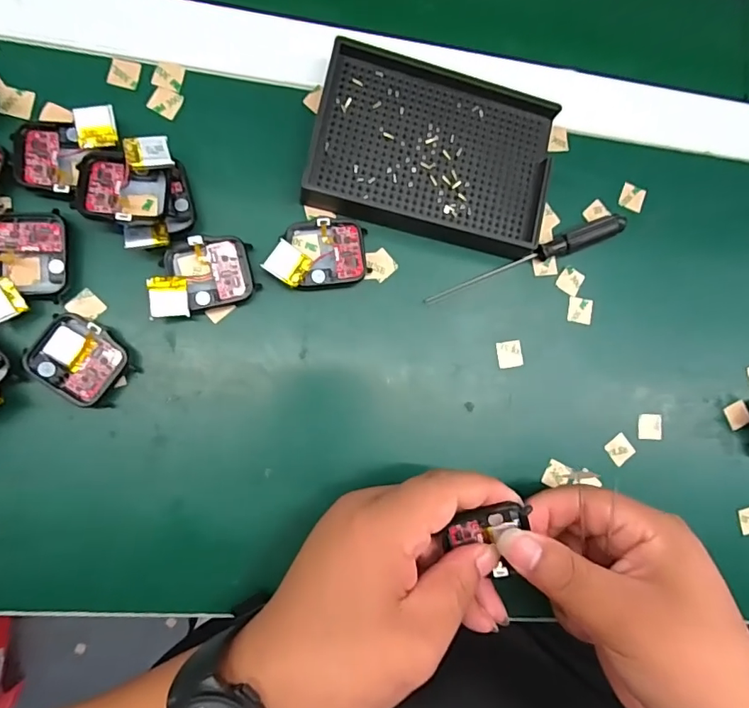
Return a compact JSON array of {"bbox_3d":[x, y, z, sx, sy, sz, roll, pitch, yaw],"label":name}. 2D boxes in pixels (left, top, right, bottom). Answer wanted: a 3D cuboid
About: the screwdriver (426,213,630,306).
[{"bbox_3d":[0.091,-0.057,0.296,0.129,0.013,0.013,-22,88,-10],"label":"screwdriver"}]

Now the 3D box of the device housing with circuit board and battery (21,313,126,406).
[{"bbox_3d":[-0.153,0.003,0.255,0.043,0.014,0.037,37,81,-4],"label":"device housing with circuit board and battery"}]

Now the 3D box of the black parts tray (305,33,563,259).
[{"bbox_3d":[0.035,-0.120,0.288,0.133,0.024,0.096,13,83,-7],"label":"black parts tray"}]

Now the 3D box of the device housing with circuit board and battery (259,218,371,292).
[{"bbox_3d":[-0.032,-0.056,0.276,0.055,0.017,0.037,-7,86,-9],"label":"device housing with circuit board and battery"}]

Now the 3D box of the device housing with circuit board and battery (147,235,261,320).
[{"bbox_3d":[-0.093,-0.042,0.266,0.055,0.018,0.037,-18,88,-10],"label":"device housing with circuit board and battery"}]

